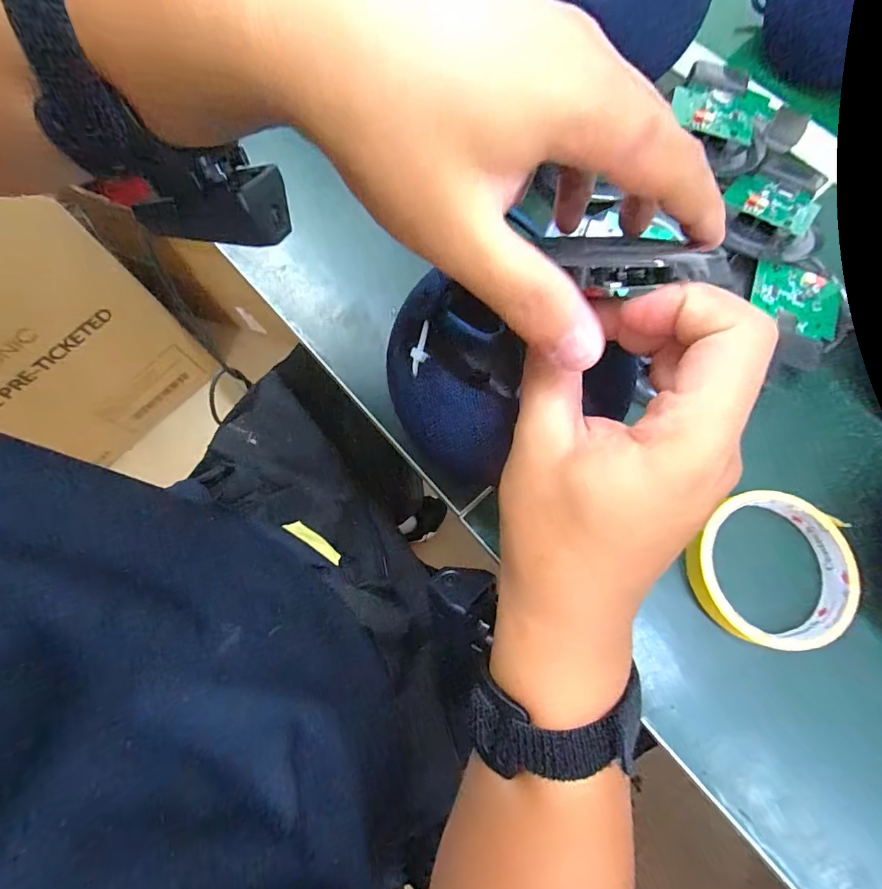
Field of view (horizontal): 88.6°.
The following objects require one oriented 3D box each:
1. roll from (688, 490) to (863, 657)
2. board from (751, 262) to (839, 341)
[{"bbox_3d":[0.193,0.071,0.263,0.083,0.018,0.092,42,78,11],"label":"roll"},{"bbox_3d":[0.239,-0.097,0.305,0.057,0.006,0.043,20,75,6],"label":"board"}]

